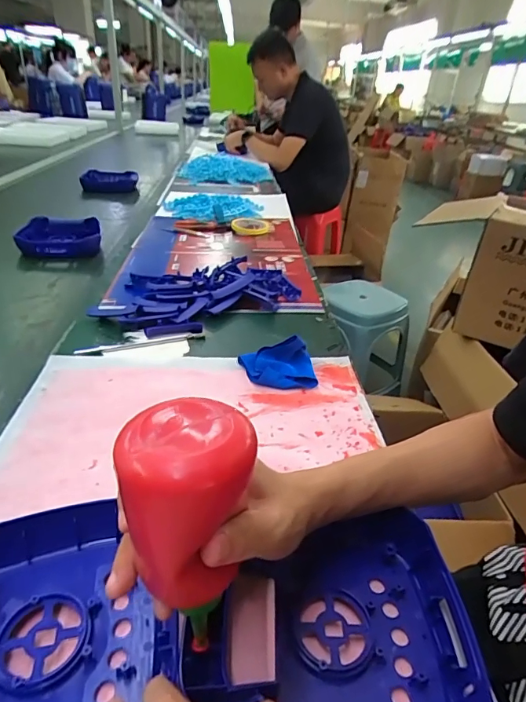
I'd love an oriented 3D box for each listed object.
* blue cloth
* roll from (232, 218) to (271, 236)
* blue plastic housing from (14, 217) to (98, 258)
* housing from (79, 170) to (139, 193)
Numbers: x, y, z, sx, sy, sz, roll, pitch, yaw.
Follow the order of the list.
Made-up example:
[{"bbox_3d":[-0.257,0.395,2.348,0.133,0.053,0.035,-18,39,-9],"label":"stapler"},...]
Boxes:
[{"bbox_3d":[0.020,0.011,0.573,0.096,0.039,0.089,-3,32,-8],"label":"blue cloth"},{"bbox_3d":[-0.032,-0.330,1.148,0.099,0.019,0.114,5,32,-1],"label":"roll"},{"bbox_3d":[-0.439,-0.246,0.952,0.161,0.053,0.177,-11,34,-21],"label":"blue plastic housing"},{"bbox_3d":[-0.506,-0.562,1.452,0.177,0.065,0.067,-3,33,-14],"label":"housing"}]

